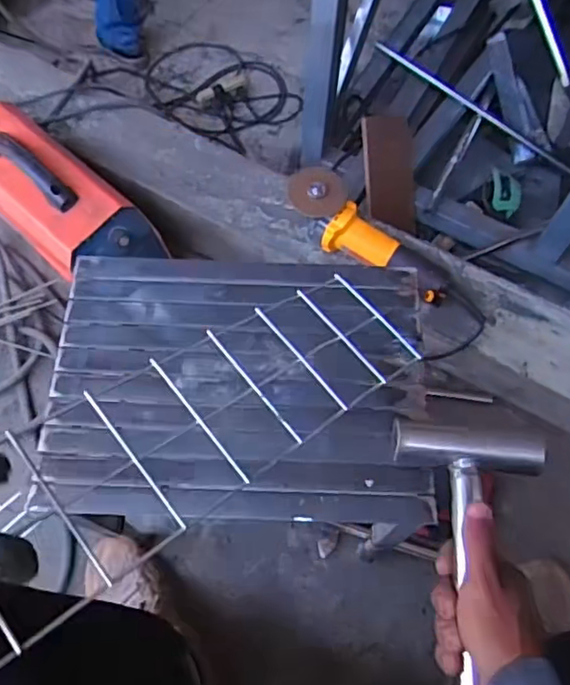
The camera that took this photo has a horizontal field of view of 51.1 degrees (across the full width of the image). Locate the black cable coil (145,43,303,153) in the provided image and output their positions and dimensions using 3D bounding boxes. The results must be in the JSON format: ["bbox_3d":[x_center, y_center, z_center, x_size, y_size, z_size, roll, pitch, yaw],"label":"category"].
[{"bbox_3d":[-0.171,-0.683,1.617,0.444,0.040,0.305,29,67,11],"label":"black cable coil"}]

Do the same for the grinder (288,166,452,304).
[{"bbox_3d":[0.134,-0.171,0.921,0.285,0.092,0.091,30,67,12],"label":"grinder"}]

